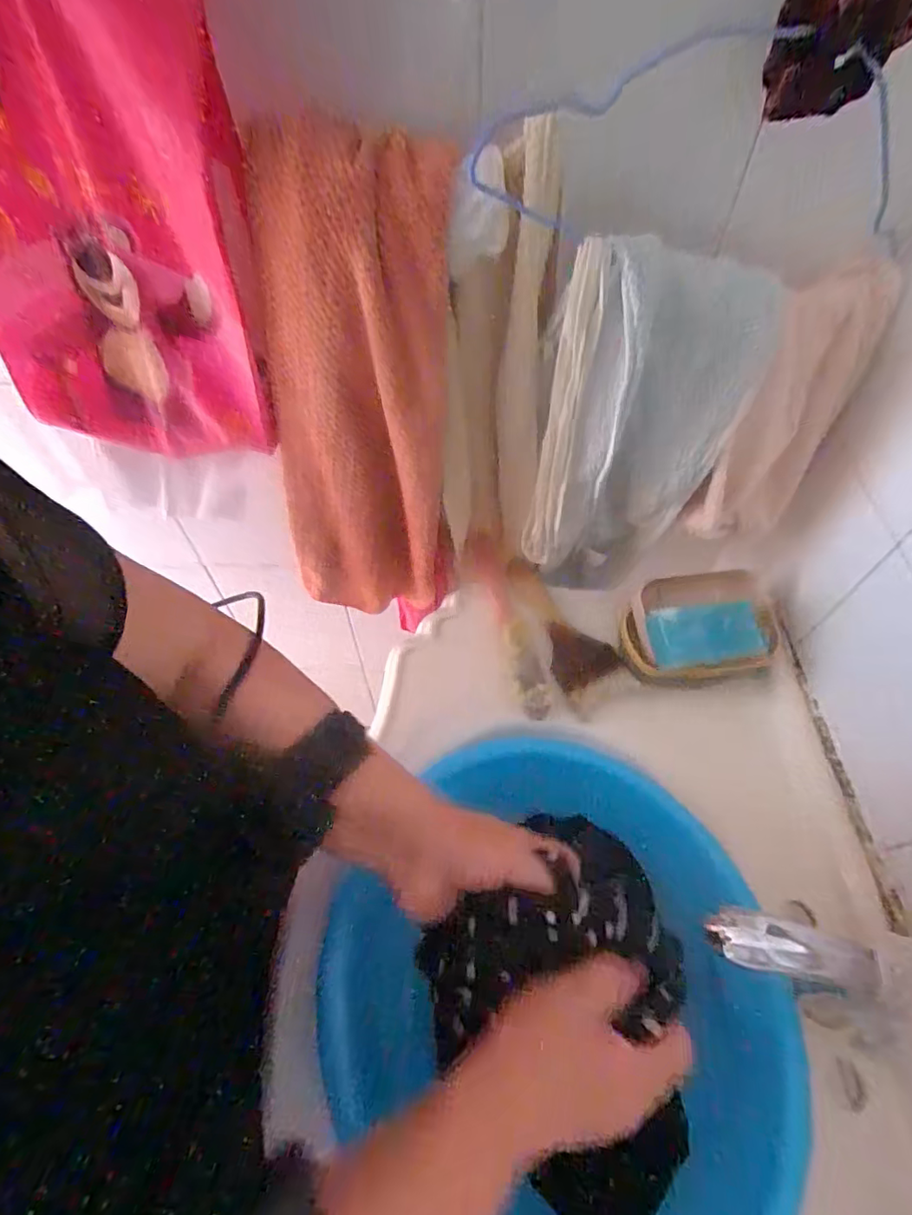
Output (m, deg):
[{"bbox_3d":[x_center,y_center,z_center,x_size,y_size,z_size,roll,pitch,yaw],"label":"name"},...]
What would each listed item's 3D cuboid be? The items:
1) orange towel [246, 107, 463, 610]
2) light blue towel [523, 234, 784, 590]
[{"bbox_3d":[-0.085,-0.147,0.472,0.142,0.412,0.045,7,50,0],"label":"orange towel"},{"bbox_3d":[0.152,-0.128,0.481,0.147,0.363,0.060,-10,54,-7],"label":"light blue towel"}]

